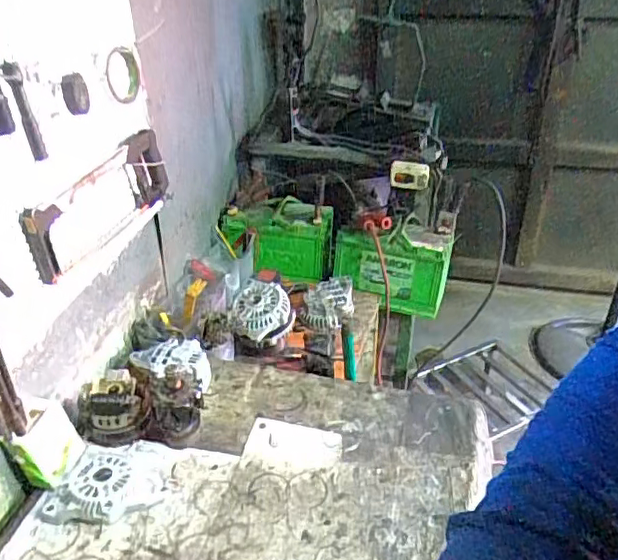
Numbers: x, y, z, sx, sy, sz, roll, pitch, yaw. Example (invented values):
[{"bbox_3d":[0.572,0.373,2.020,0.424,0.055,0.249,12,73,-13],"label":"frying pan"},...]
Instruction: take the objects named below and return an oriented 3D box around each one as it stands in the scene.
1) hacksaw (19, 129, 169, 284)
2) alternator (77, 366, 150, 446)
[{"bbox_3d":[-0.348,-0.131,1.002,0.042,0.153,0.389,8,34,12],"label":"hacksaw"},{"bbox_3d":[-0.349,0.225,1.029,0.129,0.098,0.120,-15,36,-21],"label":"alternator"}]

